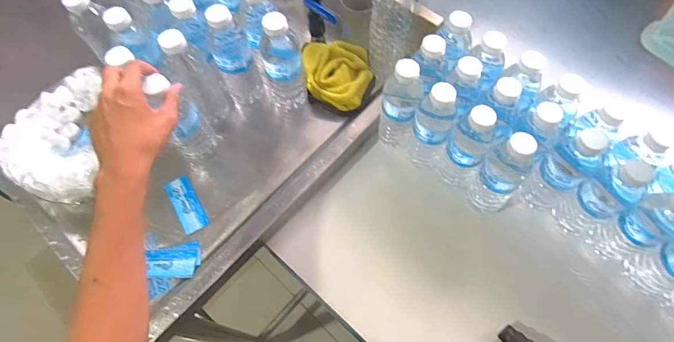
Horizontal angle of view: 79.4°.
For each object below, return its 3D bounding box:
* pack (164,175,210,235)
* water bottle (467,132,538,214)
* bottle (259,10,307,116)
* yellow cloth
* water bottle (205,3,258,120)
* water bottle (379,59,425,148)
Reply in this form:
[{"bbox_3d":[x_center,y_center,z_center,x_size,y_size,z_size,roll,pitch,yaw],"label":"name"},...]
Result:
[{"bbox_3d":[-0.223,0.050,0.600,0.036,0.010,0.092,-29,67,-13],"label":"pack"},{"bbox_3d":[0.227,0.004,0.558,0.062,0.172,0.070,37,70,17],"label":"water bottle"},{"bbox_3d":[-0.079,-0.151,0.600,0.059,0.175,0.061,-14,64,-6],"label":"bottle"},{"bbox_3d":[-0.002,-0.157,0.673,0.121,0.042,0.111,11,65,7],"label":"yellow cloth"},{"bbox_3d":[-0.151,-0.160,0.607,0.058,0.175,0.063,-14,64,-6],"label":"water bottle"},{"bbox_3d":[0.094,-0.089,0.612,0.054,0.179,0.054,13,65,8],"label":"water bottle"}]

